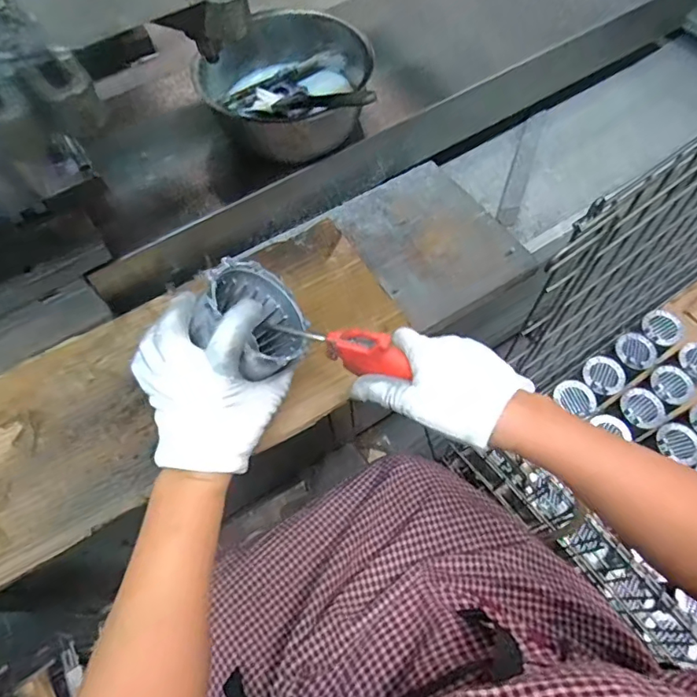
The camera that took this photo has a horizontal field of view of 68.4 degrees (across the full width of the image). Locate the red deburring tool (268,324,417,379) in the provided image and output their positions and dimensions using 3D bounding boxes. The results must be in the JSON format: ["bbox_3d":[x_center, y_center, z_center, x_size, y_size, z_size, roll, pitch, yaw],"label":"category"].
[{"bbox_3d":[-0.007,-0.002,0.414,0.114,0.040,0.020,16,64,14],"label":"red deburring tool"}]

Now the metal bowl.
[{"bbox_3d":[-0.066,-0.290,0.569,0.181,0.094,0.181,-1,63,1],"label":"metal bowl"}]

